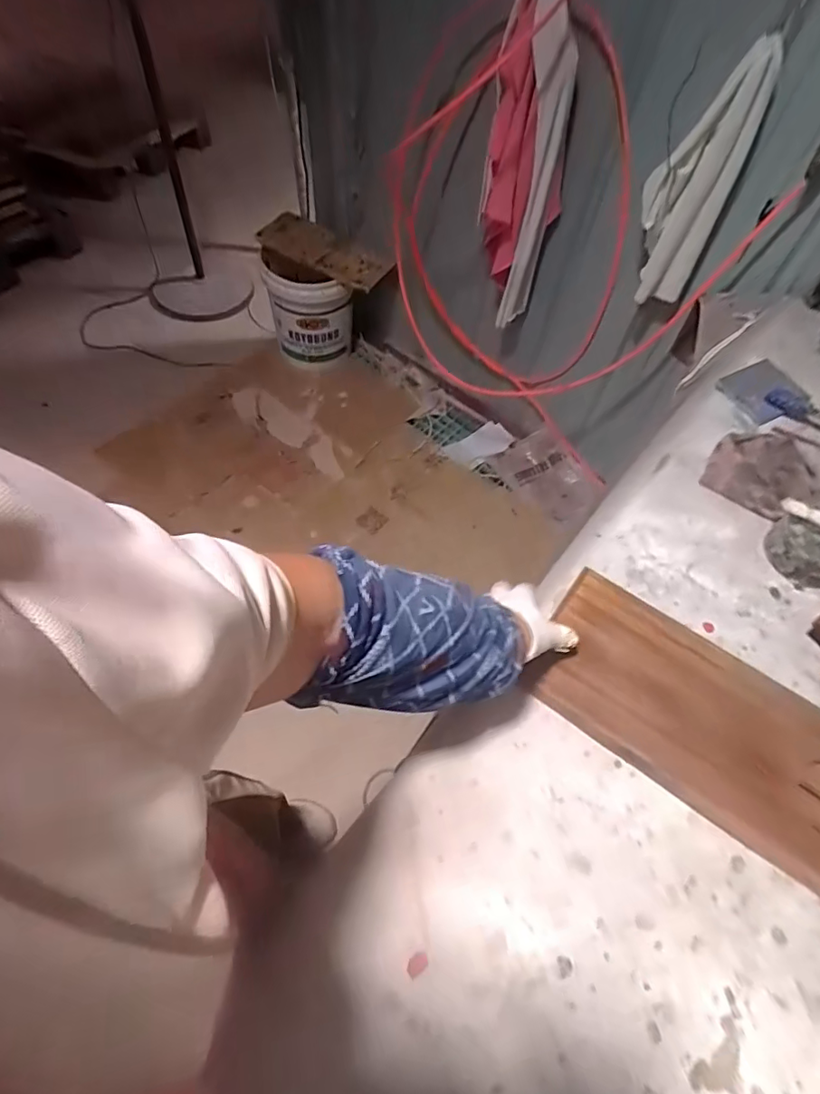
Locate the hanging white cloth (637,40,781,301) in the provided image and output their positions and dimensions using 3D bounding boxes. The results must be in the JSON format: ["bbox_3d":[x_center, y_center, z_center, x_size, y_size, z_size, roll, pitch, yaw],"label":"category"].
[{"bbox_3d":[0.546,-0.701,1.058,0.142,0.436,0.034,17,59,5],"label":"hanging white cloth"}]

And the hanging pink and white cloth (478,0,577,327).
[{"bbox_3d":[0.255,-0.866,1.253,0.177,0.645,0.158,33,62,15],"label":"hanging pink and white cloth"}]

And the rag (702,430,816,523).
[{"bbox_3d":[0.506,-0.112,0.775,0.127,0.044,0.134,-38,66,-23],"label":"rag"}]

